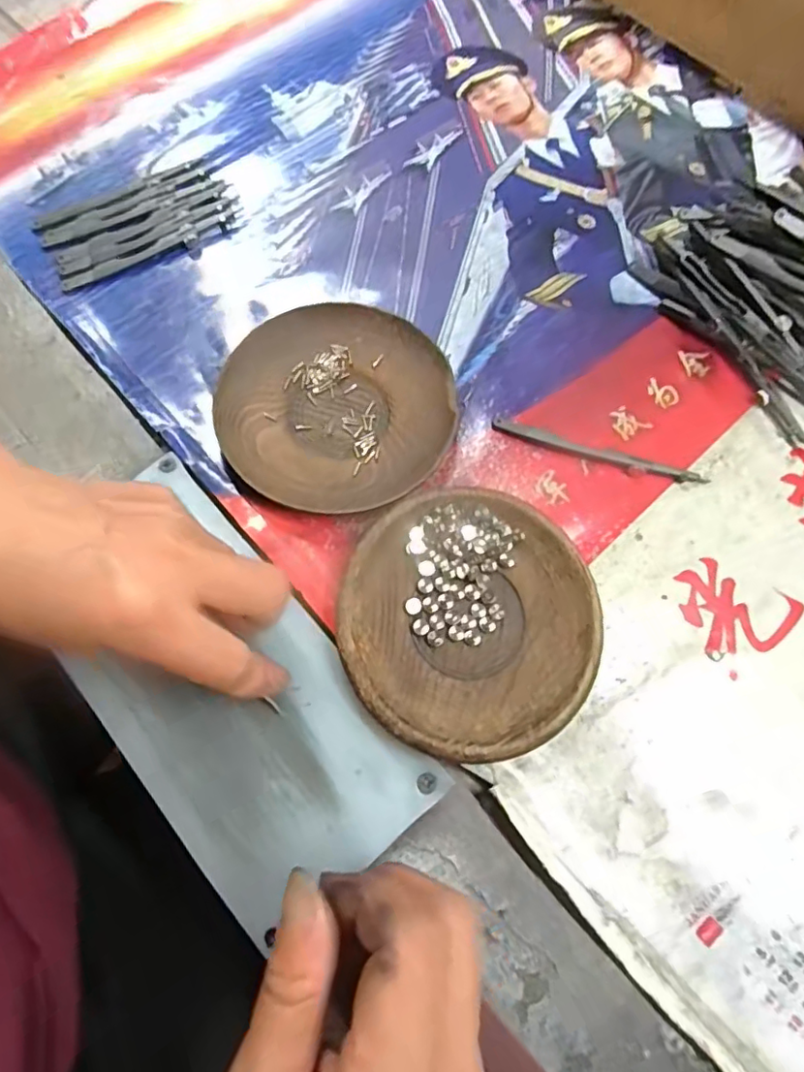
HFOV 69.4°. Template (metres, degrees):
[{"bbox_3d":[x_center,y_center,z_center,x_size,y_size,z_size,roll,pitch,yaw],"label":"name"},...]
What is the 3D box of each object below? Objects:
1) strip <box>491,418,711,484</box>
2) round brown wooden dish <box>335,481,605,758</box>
[{"bbox_3d":[0.098,-0.042,0.289,0.106,0.004,0.006,17,73,6],"label":"strip"},{"bbox_3d":[0.029,0.036,0.254,0.107,0.019,0.111,0,72,0],"label":"round brown wooden dish"}]

